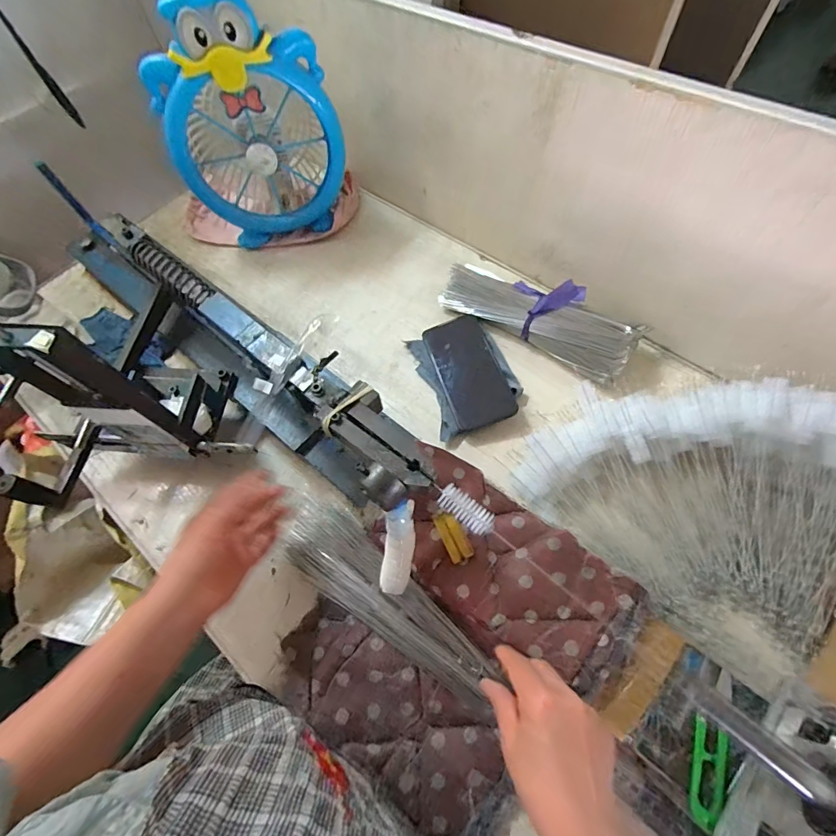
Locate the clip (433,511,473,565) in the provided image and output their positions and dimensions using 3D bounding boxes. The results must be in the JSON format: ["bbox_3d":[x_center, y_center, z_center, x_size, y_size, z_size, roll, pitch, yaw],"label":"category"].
[{"bbox_3d":[0.033,0.114,0.409,0.021,0.008,0.049,-25,66,-9],"label":"clip"}]

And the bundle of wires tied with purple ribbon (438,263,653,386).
[{"bbox_3d":[0.148,-0.131,0.553,0.253,0.074,0.079,30,69,16],"label":"bundle of wires tied with purple ribbon"}]

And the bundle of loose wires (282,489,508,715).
[{"bbox_3d":[-0.043,0.181,0.442,0.269,0.013,0.075,33,70,22],"label":"bundle of loose wires"}]

